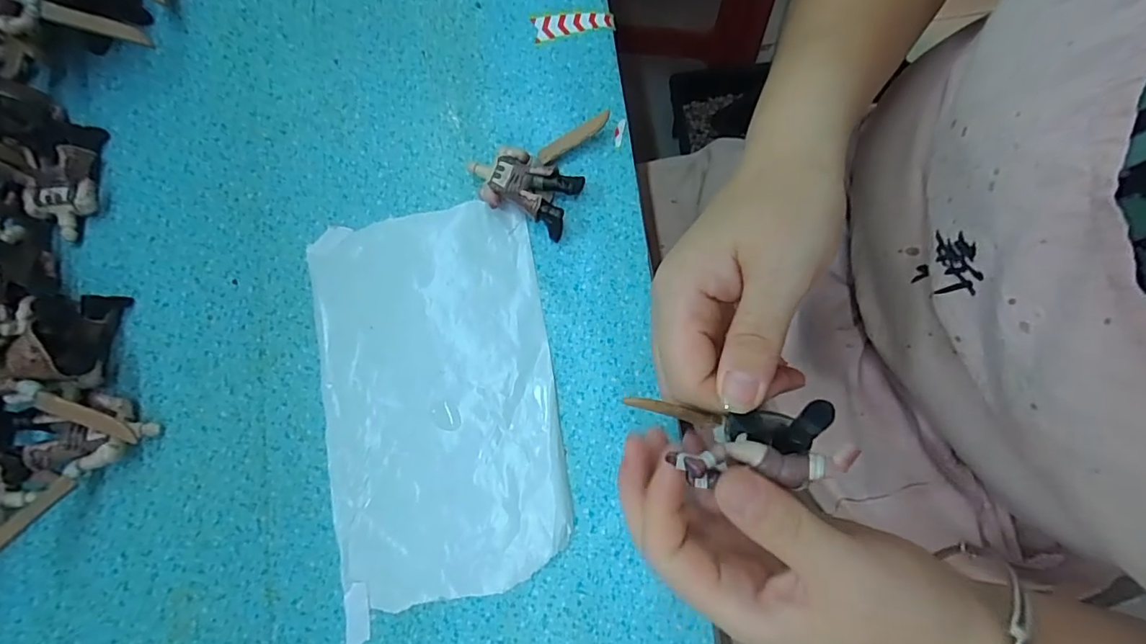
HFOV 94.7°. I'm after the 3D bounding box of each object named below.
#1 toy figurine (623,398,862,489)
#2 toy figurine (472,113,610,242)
[{"bbox_3d":[0.061,0.045,0.200,0.076,0.022,0.030,2,80,6],"label":"toy figurine"},{"bbox_3d":[-0.021,-0.089,0.288,0.058,0.018,0.071,23,81,4],"label":"toy figurine"}]

